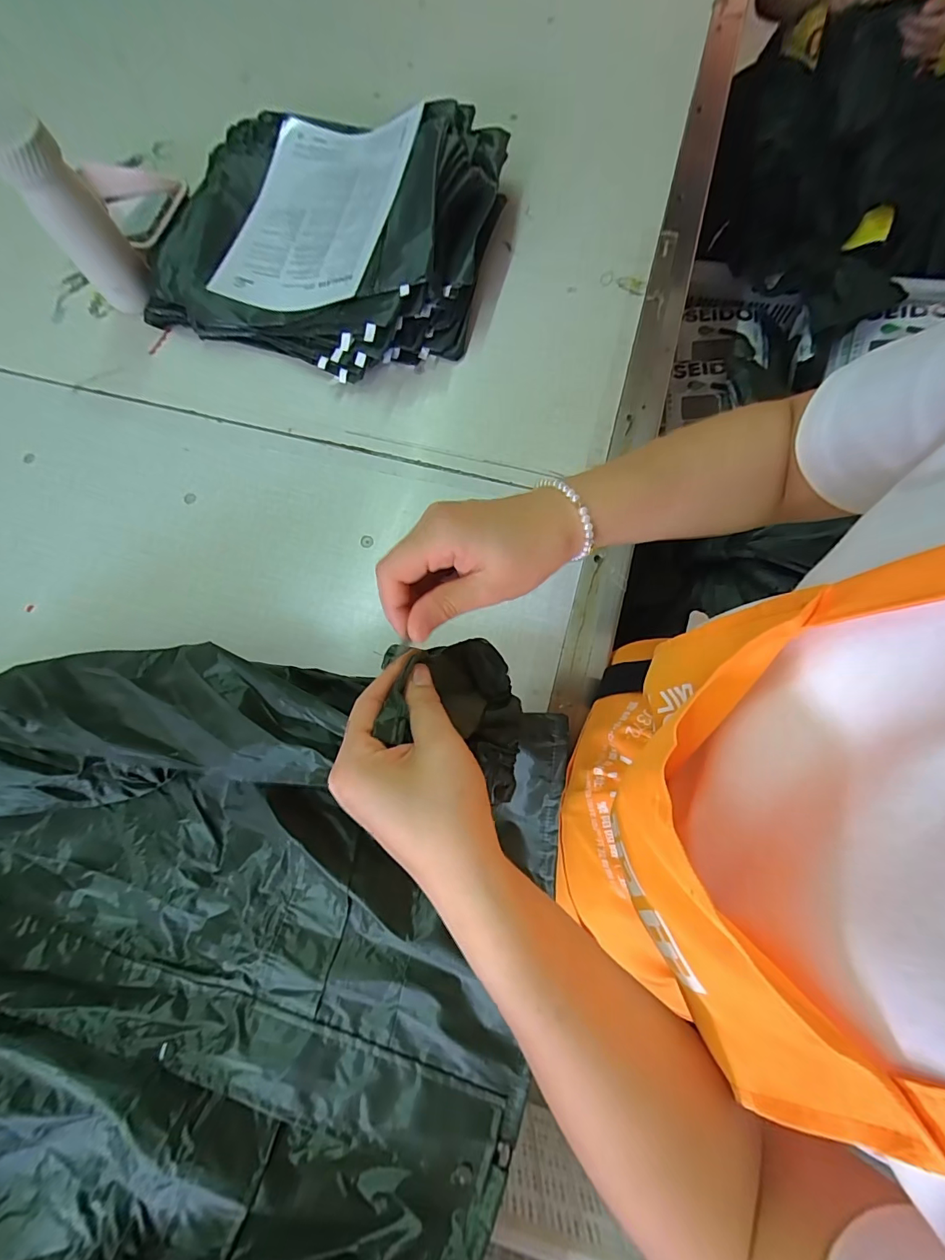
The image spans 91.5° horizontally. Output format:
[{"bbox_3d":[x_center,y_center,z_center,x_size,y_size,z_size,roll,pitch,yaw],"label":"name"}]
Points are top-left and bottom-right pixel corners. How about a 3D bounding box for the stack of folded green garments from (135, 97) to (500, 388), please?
[{"bbox_3d":[-0.187,-0.513,0.584,0.420,0.098,0.369,17,76,6],"label":"stack of folded green garments"}]

